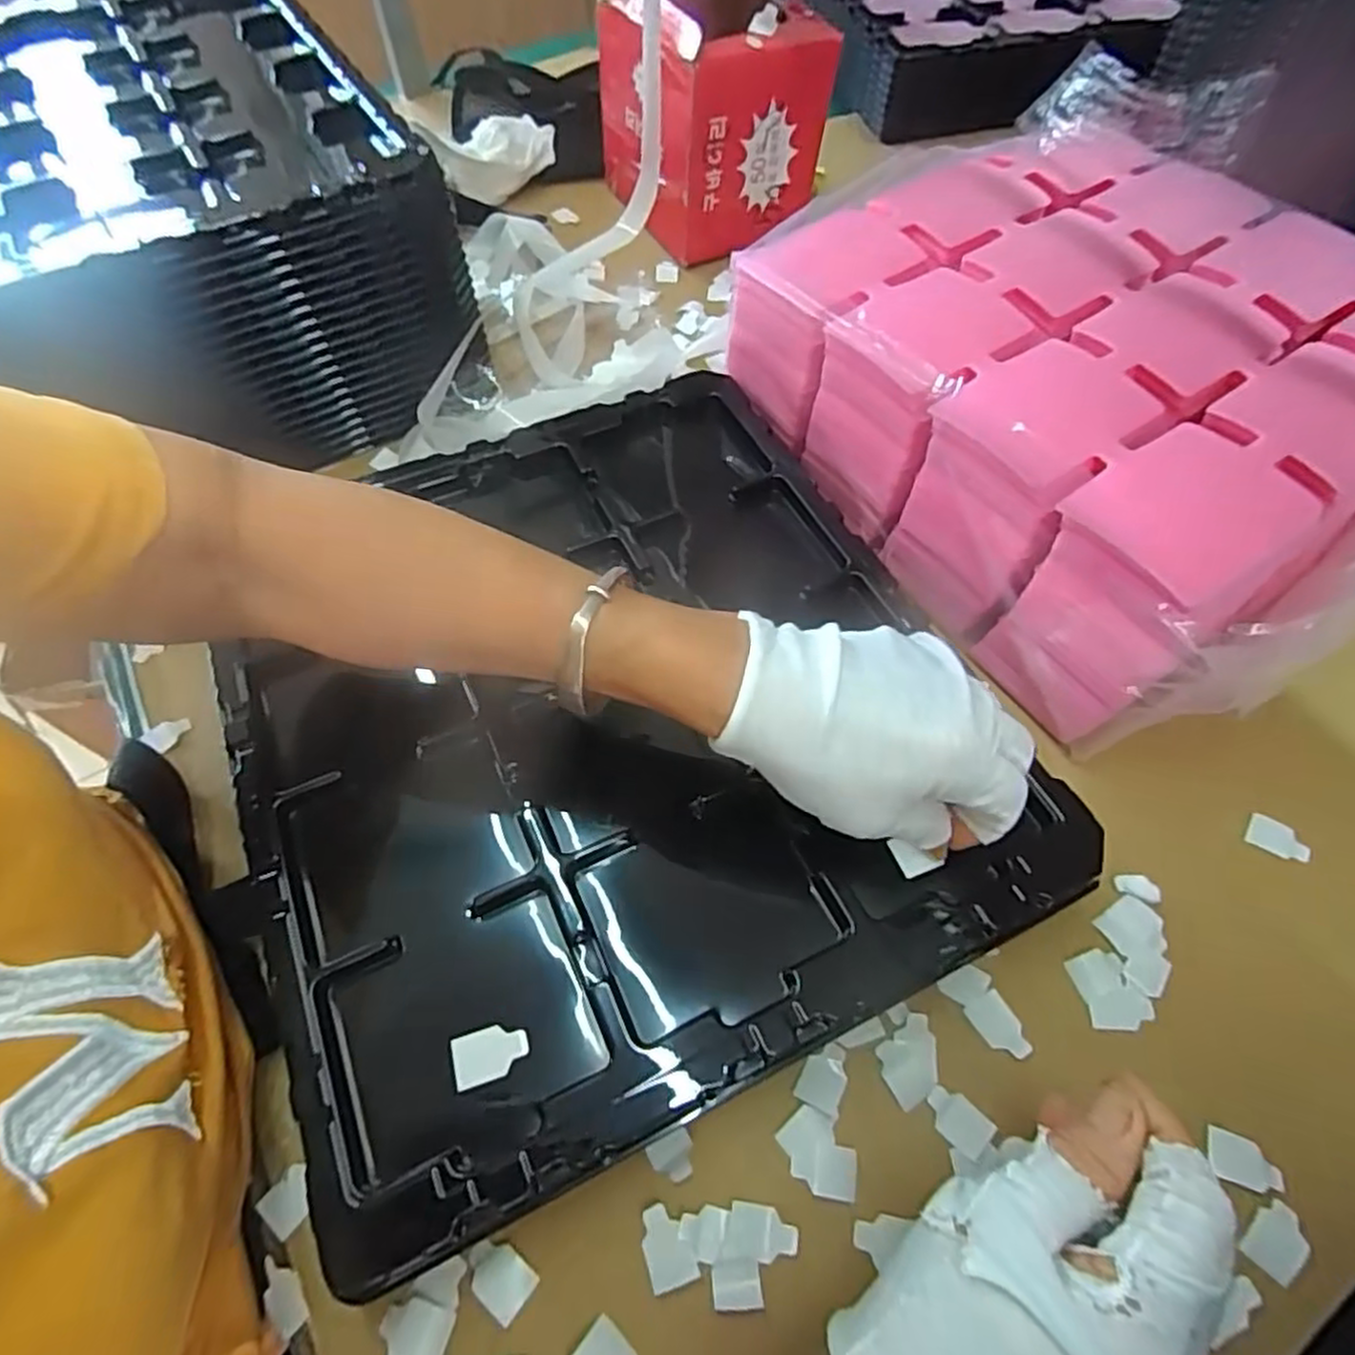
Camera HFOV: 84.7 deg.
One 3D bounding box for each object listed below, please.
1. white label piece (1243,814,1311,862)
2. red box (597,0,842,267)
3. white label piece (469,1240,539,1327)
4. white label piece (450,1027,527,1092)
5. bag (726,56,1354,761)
[{"bbox_3d":[0.290,0.078,0.359,0.028,0.004,0.016,26,73,13],"label":"white label piece"},{"bbox_3d":[0.026,-0.466,0.619,0.121,0.153,0.161,-30,63,-16],"label":"red box"},{"bbox_3d":[-0.067,0.222,0.275,0.027,0.004,0.017,25,59,25],"label":"white label piece"},{"bbox_3d":[-0.071,0.142,0.281,0.028,0.004,0.018,-15,60,-8],"label":"white label piece"},{"bbox_3d":[0.236,-0.165,0.425,0.295,0.124,0.355,-24,60,-13],"label":"bag"}]

